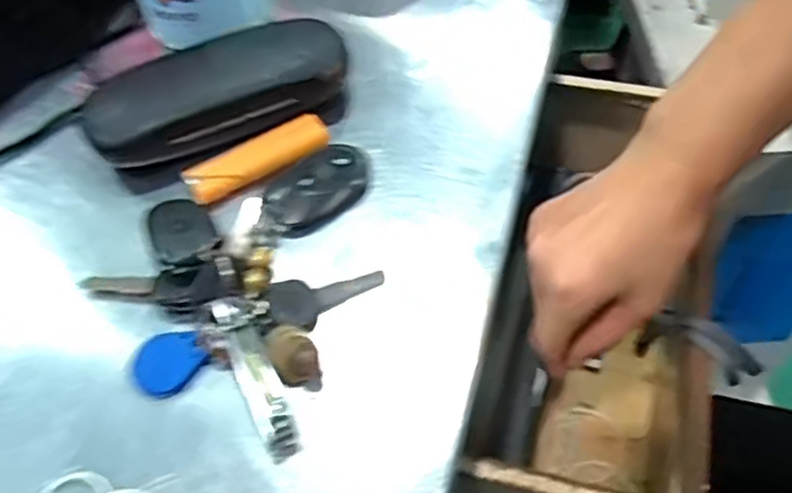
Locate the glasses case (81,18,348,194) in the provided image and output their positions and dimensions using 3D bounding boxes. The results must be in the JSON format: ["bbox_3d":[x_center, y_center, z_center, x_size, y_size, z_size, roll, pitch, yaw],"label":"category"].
[{"bbox_3d":[-0.101,-0.090,0.399,0.146,0.032,0.079,-17,55,-7],"label":"glasses case"}]

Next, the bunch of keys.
[{"bbox_3d":[-0.069,0.004,0.351,0.134,0.027,0.160,23,59,19],"label":"bunch of keys"}]

